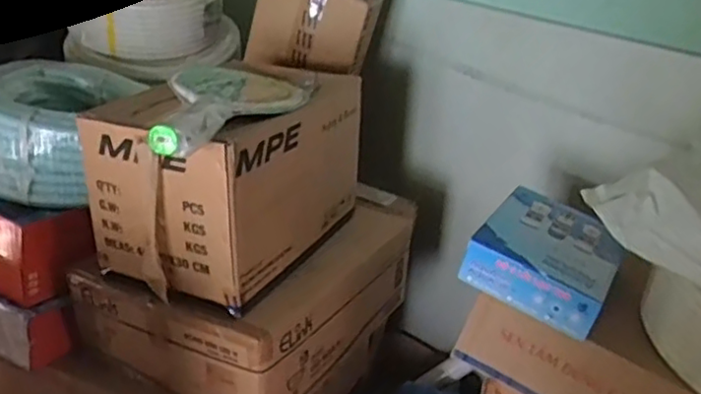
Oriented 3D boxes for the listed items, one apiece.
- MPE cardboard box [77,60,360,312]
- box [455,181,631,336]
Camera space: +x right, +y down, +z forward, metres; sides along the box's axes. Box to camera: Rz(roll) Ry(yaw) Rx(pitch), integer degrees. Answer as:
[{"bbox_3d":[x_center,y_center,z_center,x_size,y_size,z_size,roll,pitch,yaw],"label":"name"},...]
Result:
[{"bbox_3d":[-0.216,-0.060,1.244,0.324,0.269,0.493,18,28,19],"label":"MPE cardboard box"},{"bbox_3d":[0.351,0.099,1.161,0.226,0.089,0.269,22,29,26],"label":"box"}]

